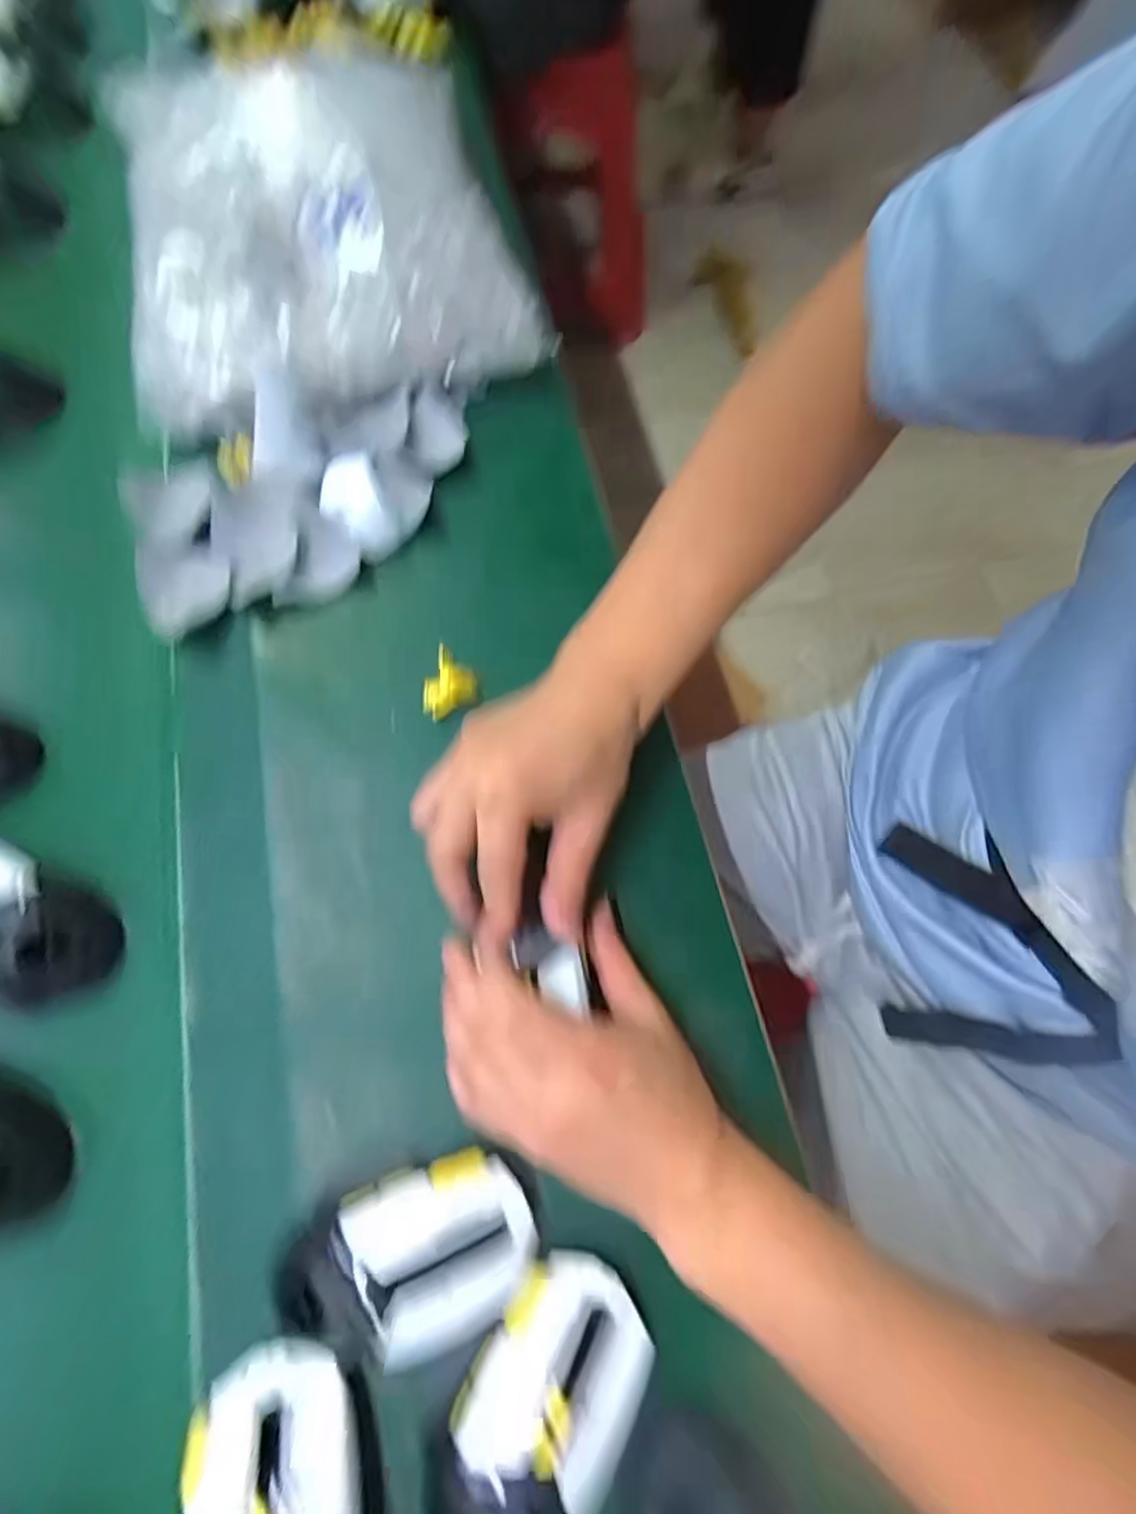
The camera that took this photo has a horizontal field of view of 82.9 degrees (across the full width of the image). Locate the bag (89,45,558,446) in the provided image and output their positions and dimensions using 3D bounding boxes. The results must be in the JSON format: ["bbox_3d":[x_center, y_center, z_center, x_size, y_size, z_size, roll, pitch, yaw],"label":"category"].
[{"bbox_3d":[-0.207,-0.440,0.507,0.295,0.078,0.389,-14,71,-4],"label":"bag"}]

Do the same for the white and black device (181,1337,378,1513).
[{"bbox_3d":[-0.113,0.305,0.256,0.058,0.033,0.109,-15,72,-5],"label":"white and black device"}]

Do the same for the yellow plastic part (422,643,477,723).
[{"bbox_3d":[-0.076,-0.042,0.408,0.032,0.020,0.038,30,73,-29],"label":"yellow plastic part"}]

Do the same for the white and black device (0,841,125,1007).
[{"bbox_3d":[-0.311,0.091,0.356,0.111,0.041,0.070,20,72,7],"label":"white and black device"}]

